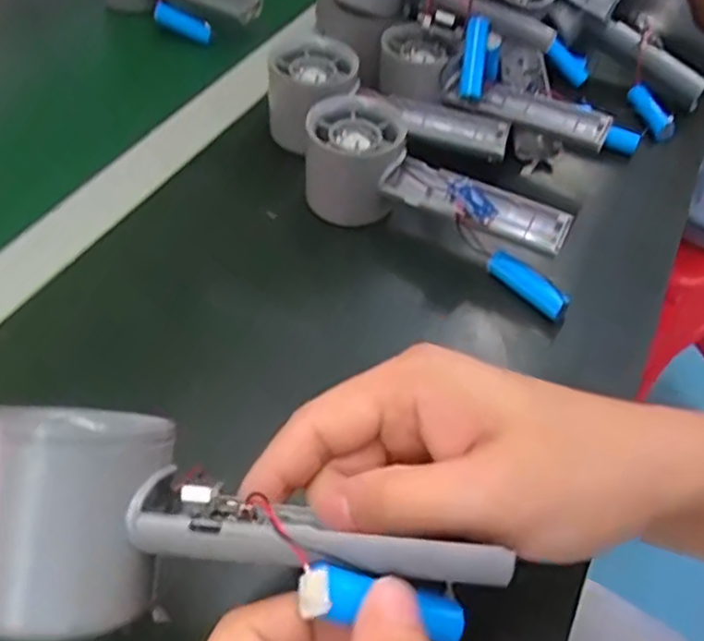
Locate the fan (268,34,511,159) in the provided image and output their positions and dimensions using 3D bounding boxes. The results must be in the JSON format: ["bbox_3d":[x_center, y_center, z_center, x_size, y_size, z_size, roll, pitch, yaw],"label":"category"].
[{"bbox_3d":[0.022,-0.128,0.444,0.158,0.050,0.062,17,50,11],"label":"fan"}]

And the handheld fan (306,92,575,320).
[{"bbox_3d":[0.051,-0.070,0.404,0.170,0.052,0.050,25,52,17],"label":"handheld fan"}]

